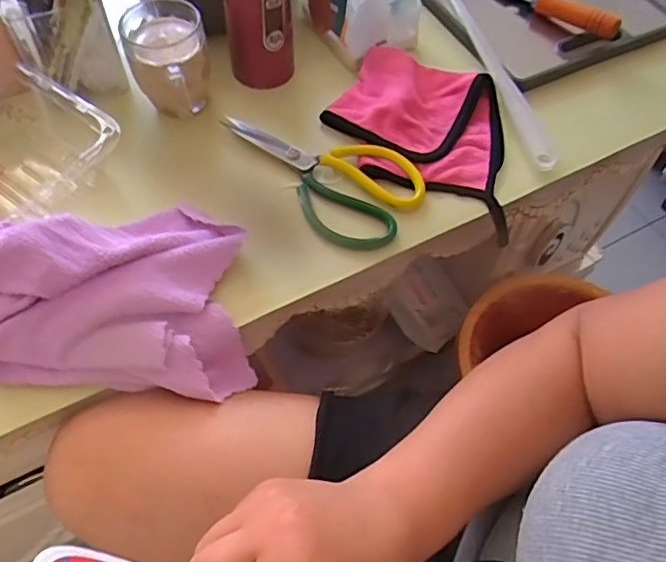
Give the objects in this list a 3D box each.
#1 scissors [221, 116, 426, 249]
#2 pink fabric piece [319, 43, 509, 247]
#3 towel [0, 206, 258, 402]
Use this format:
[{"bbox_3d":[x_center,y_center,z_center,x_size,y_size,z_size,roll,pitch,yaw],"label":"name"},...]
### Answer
[{"bbox_3d":[-0.017,-0.111,0.556,0.203,0.007,0.112,30,62,16],"label":"scissors"},{"bbox_3d":[0.095,-0.159,0.579,0.198,0.028,0.161,18,59,9],"label":"pink fabric piece"},{"bbox_3d":[-0.178,0.023,0.462,0.212,0.069,0.164,-9,83,-25],"label":"towel"}]

